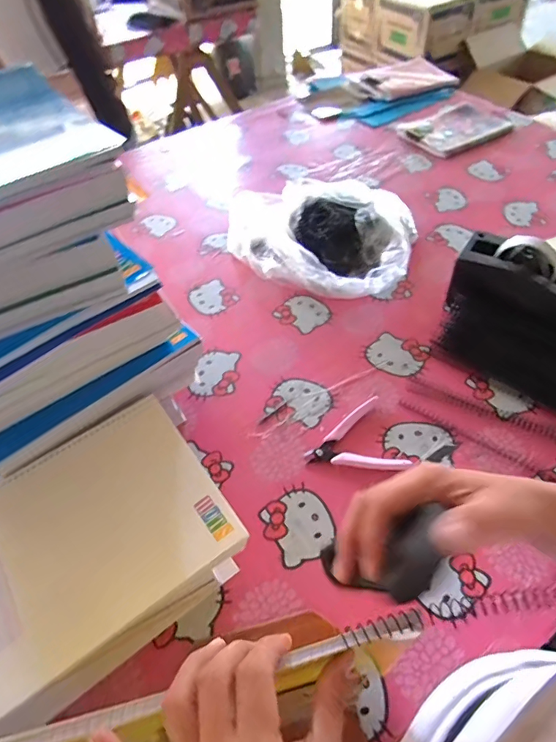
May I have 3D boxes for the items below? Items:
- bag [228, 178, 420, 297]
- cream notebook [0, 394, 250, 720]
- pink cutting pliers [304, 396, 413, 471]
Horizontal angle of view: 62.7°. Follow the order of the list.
[{"bbox_3d":[0.054,-0.242,0.799,0.359,0.060,0.265,16,56,17],"label":"bag"},{"bbox_3d":[-0.187,0.152,0.438,0.247,0.024,0.203,-32,56,-18],"label":"cream notebook"},{"bbox_3d":[0.109,0.093,0.553,0.122,0.015,0.094,-38,59,-22],"label":"pink cutting pliers"}]

